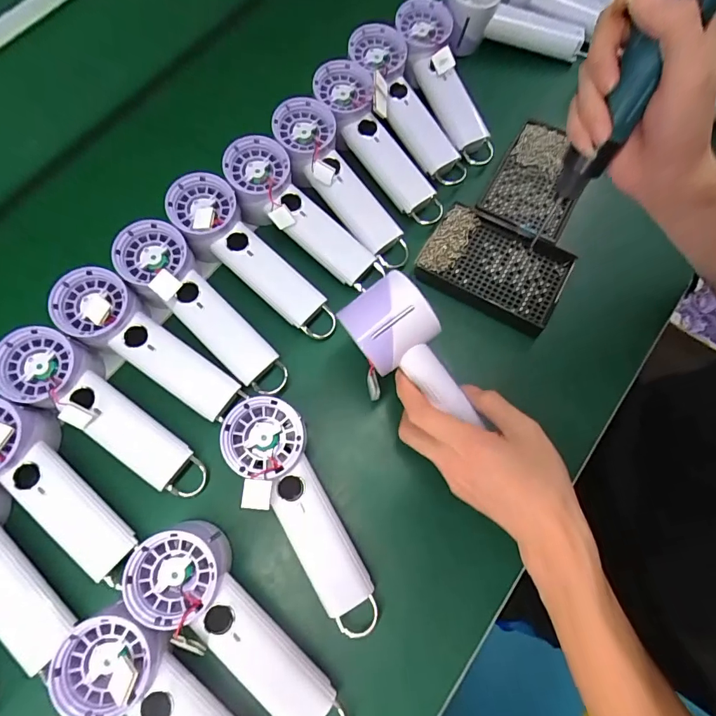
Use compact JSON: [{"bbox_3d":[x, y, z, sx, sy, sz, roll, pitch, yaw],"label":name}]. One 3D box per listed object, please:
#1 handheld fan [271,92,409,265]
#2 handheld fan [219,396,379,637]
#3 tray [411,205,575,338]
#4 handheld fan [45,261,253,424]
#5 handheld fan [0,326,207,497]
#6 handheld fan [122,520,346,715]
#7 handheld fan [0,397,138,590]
[{"bbox_3d":[-0.015,-0.176,0.452,0.065,0.040,0.197,-37,93,-12],"label":"handheld fan"},{"bbox_3d":[-0.042,0.124,0.352,0.067,0.059,0.191,-29,73,-9],"label":"handheld fan"},{"bbox_3d":[0.137,-0.093,0.444,0.137,0.023,0.097,26,73,9],"label":"tray"},{"bbox_3d":[-0.187,-0.009,0.408,0.184,0.059,0.063,39,75,-4],"label":"handheld fan"},{"bbox_3d":[-0.214,0.050,0.386,0.198,0.053,0.065,39,75,-2],"label":"handheld fan"},{"bbox_3d":[-0.078,0.199,0.327,0.190,0.060,0.068,35,75,11],"label":"handheld fan"},{"bbox_3d":[-0.252,0.103,0.359,0.175,0.039,0.064,46,76,-1],"label":"handheld fan"}]

